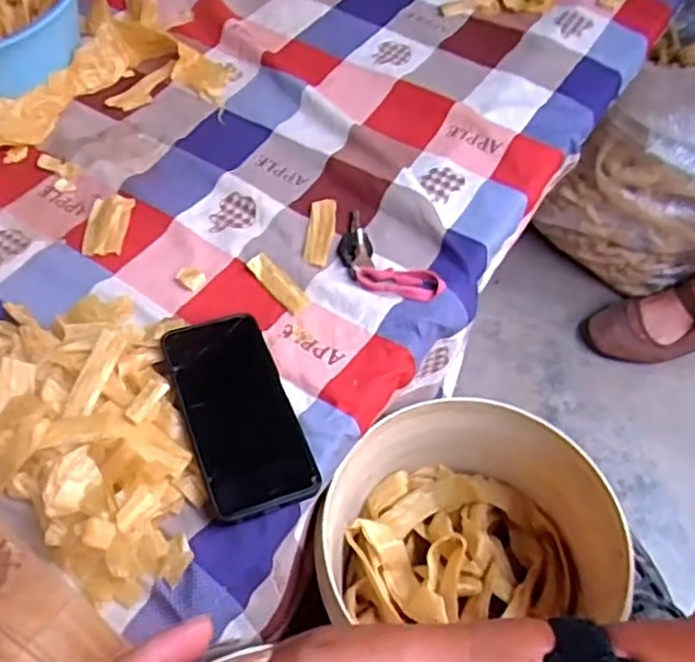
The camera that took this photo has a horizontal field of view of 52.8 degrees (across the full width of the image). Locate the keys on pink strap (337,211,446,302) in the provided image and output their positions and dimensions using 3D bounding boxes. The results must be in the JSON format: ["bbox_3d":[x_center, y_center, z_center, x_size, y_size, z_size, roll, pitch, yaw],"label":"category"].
[{"bbox_3d":[0.026,-0.063,0.605,0.052,0.013,0.116,-36,61,-21],"label":"keys on pink strap"}]

